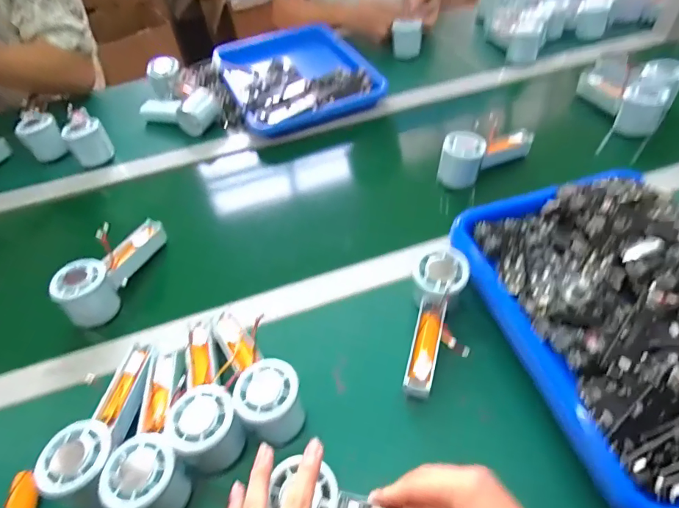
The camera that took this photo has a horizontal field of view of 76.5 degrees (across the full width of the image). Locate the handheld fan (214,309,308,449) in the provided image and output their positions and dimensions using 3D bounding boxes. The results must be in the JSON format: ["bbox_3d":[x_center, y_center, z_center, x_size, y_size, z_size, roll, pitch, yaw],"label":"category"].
[{"bbox_3d":[-0.084,0.109,0.430,0.059,0.055,0.152,-22,51,-15],"label":"handheld fan"}]

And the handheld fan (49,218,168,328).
[{"bbox_3d":[-0.279,0.014,0.531,0.065,0.057,0.162,5,49,9],"label":"handheld fan"}]

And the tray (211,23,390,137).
[{"bbox_3d":[-0.084,-0.341,0.819,0.247,0.049,0.320,-20,50,-13],"label":"tray"}]

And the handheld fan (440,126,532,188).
[{"bbox_3d":[0.212,-0.152,0.628,0.150,0.058,0.052,-25,51,-17],"label":"handheld fan"}]

